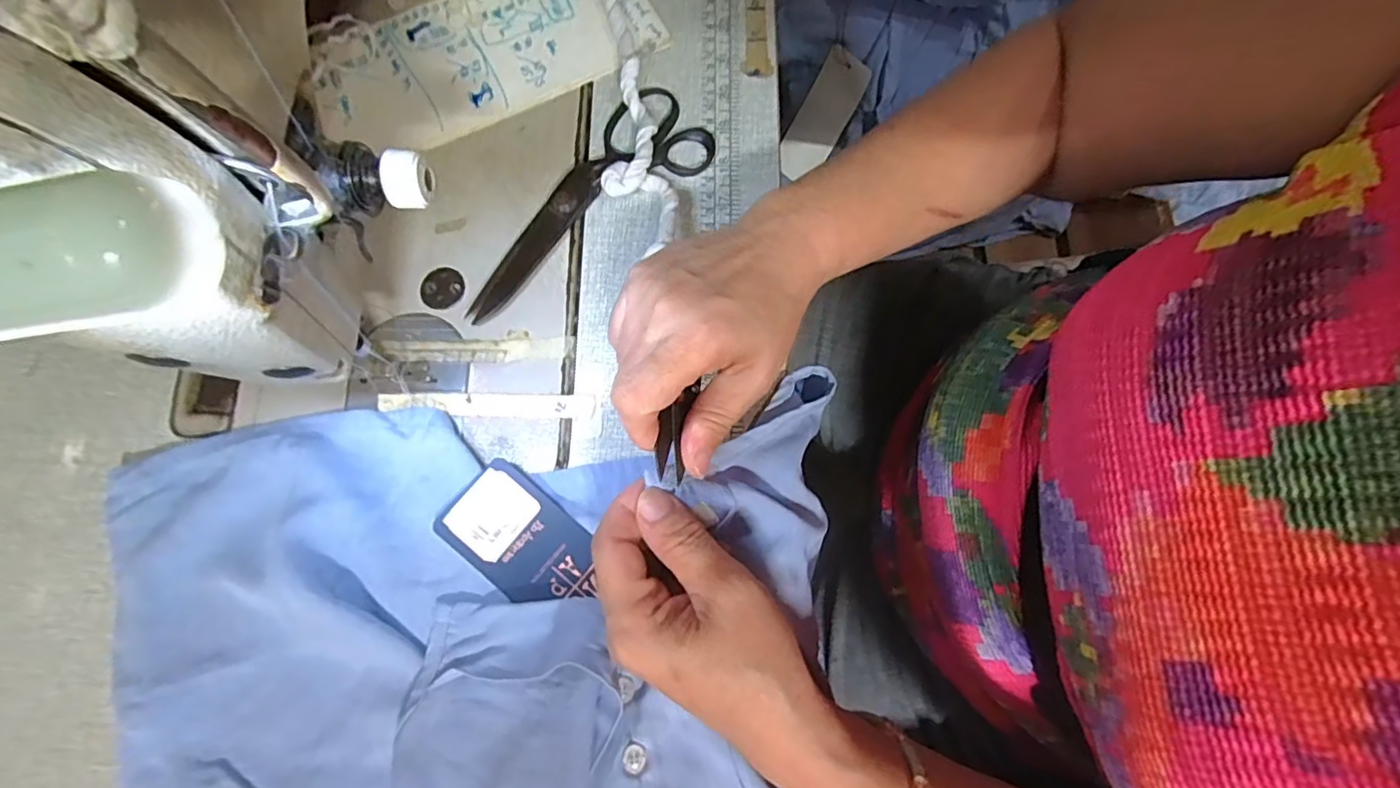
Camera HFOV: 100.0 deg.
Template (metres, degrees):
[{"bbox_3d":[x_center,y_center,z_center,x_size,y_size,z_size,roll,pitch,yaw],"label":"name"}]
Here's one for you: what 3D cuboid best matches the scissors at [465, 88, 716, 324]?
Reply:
[{"bbox_3d":[-0.069,-0.110,0.332,0.170,0.011,0.059,-42,79,-9],"label":"scissors"}]

